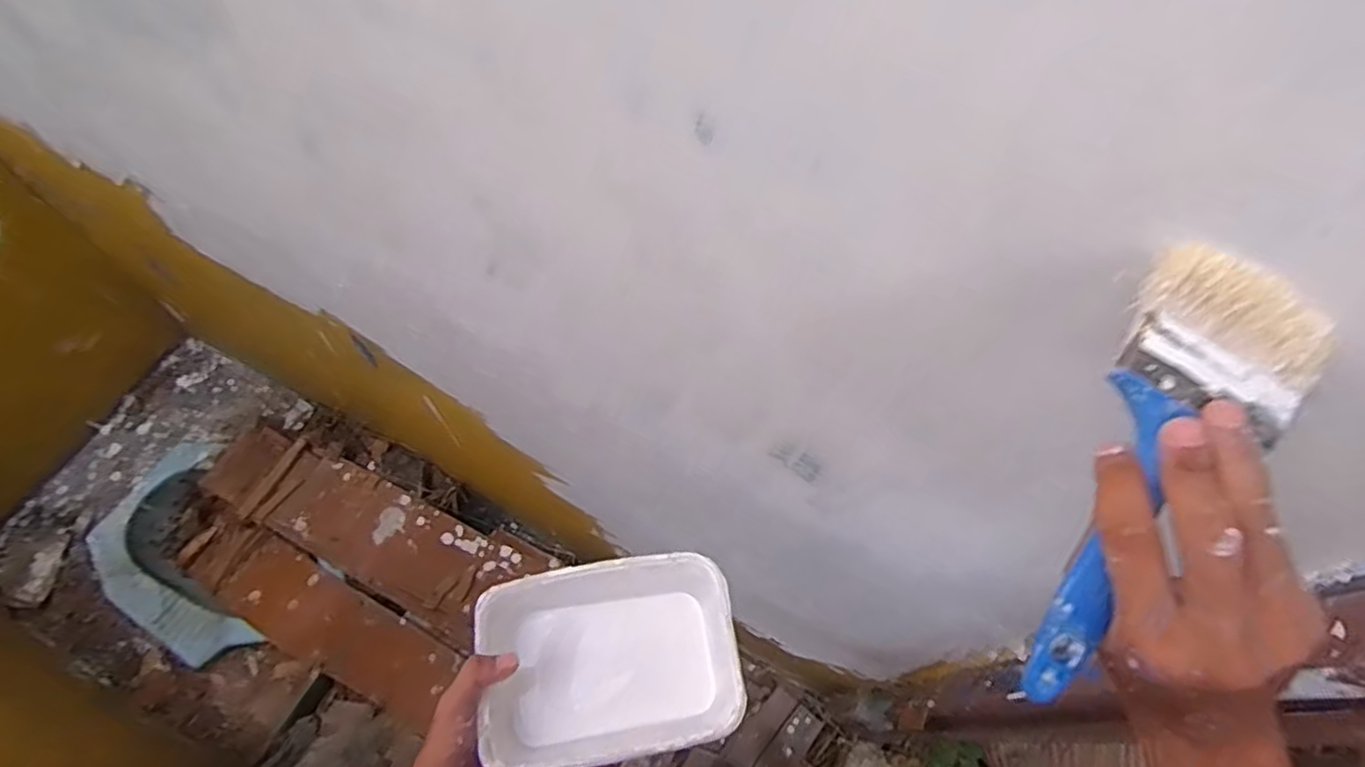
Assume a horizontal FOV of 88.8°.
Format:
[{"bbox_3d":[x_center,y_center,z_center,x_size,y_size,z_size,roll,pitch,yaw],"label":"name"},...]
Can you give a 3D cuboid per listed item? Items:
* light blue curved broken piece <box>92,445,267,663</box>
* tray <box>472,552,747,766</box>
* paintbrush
[{"bbox_3d":[-0.987,0.339,1.350,0.258,0.072,0.446,-21,66,-13],"label":"light blue curved broken piece"},{"bbox_3d":[-0.052,0.195,0.492,0.170,0.061,0.123,-8,63,-7],"label":"tray"},{"bbox_3d":[0.192,0.044,0.283,0.074,0.020,0.189,27,90,11],"label":"paintbrush"}]

